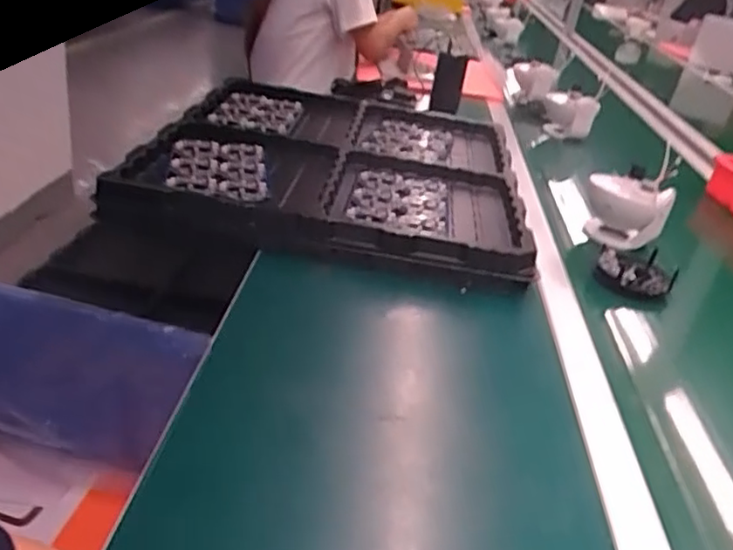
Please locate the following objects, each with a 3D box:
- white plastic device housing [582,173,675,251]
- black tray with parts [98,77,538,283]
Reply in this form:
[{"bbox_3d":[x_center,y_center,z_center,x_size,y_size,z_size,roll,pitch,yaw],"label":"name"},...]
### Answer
[{"bbox_3d":[0.381,-0.093,0.965,0.118,0.102,0.073,20,31,18],"label":"white plastic device housing"},{"bbox_3d":[-0.029,-0.178,0.992,0.522,0.072,0.587,11,30,3],"label":"black tray with parts"}]

